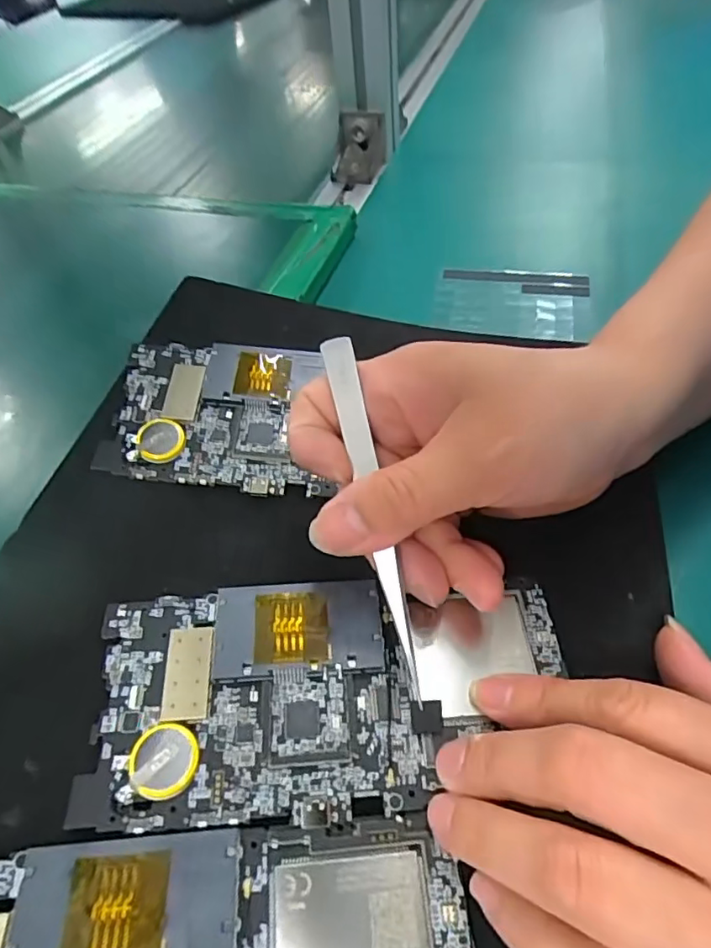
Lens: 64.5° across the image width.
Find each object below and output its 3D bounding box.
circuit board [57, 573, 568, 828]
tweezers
[{"bbox_3d":[-0.007,0.072,0.188,0.151,0.011,0.072,-3,54,-3],"label":"circuit board"},{"bbox_3d":[0.007,0.012,0.189,0.010,0.004,0.123,-12,83,-9],"label":"tweezers"}]

